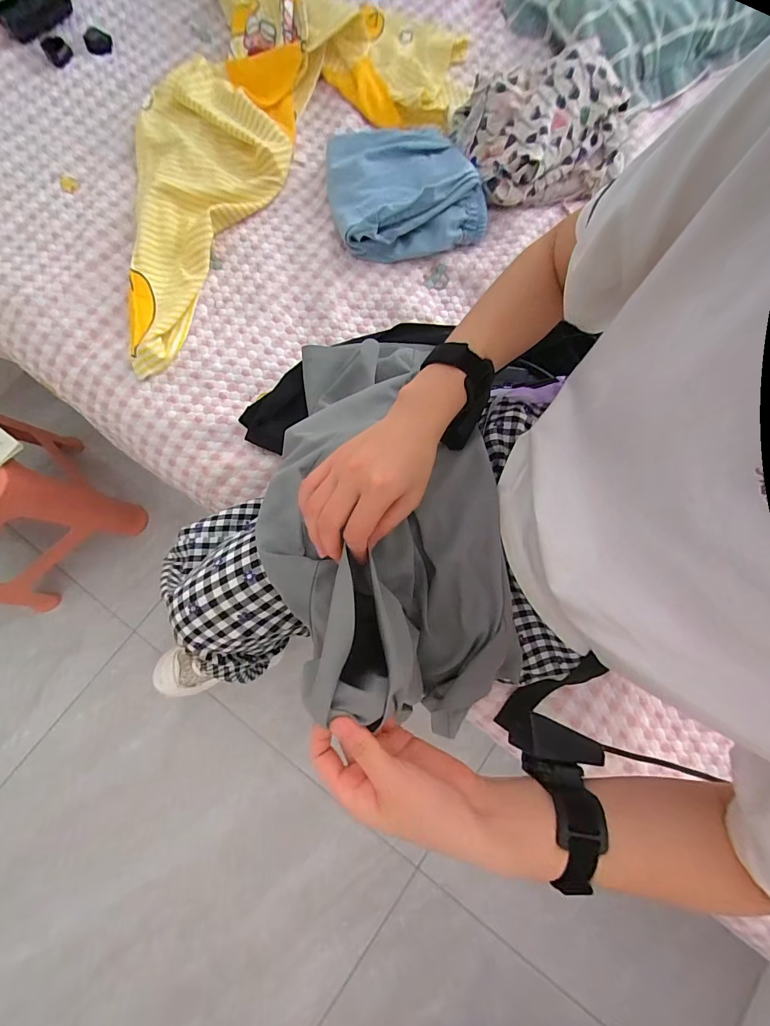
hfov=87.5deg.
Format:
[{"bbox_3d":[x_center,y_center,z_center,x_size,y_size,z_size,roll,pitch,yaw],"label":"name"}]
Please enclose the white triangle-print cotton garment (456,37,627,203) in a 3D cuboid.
[{"bbox_3d":[0.251,-0.603,0.630,0.247,0.095,0.167,-17,80,-5],"label":"white triangle-print cotton garment"}]

